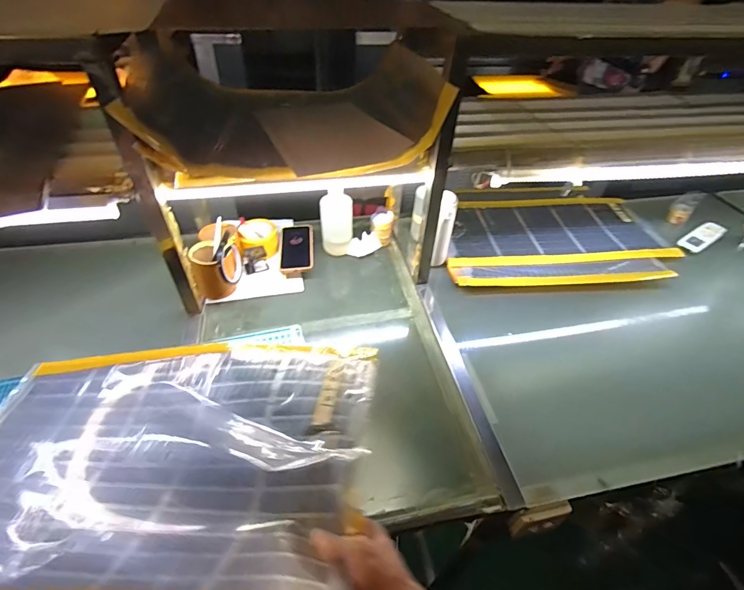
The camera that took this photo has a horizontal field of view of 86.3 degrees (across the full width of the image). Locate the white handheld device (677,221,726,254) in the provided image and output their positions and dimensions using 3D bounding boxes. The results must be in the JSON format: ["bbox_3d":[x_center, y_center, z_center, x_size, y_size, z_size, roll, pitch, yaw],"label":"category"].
[{"bbox_3d":[0.927,-0.163,1.113,0.164,0.028,0.062,-25,51,-26],"label":"white handheld device"}]

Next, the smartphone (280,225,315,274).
[{"bbox_3d":[-0.181,-0.119,0.970,0.077,0.018,0.167,-4,45,-8],"label":"smartphone"}]

